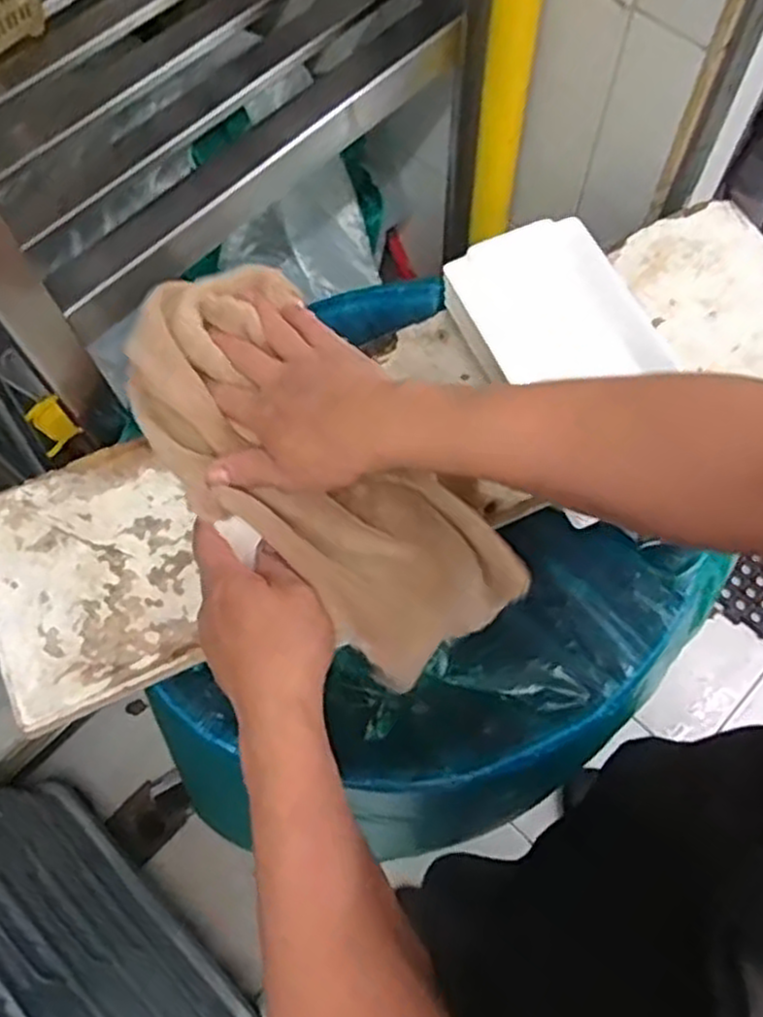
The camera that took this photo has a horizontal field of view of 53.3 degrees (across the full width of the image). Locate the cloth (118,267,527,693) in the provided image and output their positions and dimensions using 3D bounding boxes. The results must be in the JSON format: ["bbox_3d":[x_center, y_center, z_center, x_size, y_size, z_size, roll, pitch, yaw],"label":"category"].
[{"bbox_3d":[-0.045,-0.028,0.531,0.322,0.072,0.149,44,74,5],"label":"cloth"}]

